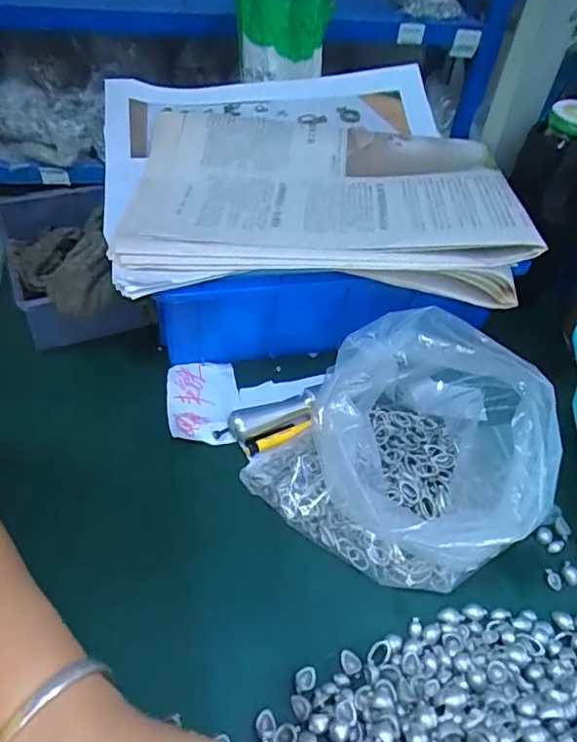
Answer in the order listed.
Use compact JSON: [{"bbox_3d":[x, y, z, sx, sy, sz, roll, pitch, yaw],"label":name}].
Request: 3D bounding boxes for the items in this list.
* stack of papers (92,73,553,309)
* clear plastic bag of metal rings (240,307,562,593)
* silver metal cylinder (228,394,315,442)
[{"bbox_3d":[0.006,-0.165,0.447,0.298,0.041,0.297,-2,47,-9],"label":"stack of papers"},{"bbox_3d":[0.075,0.048,0.340,0.160,0.088,0.144,-24,54,-25],"label":"clear plastic bag of metal rings"},{"bbox_3d":[-0.011,0.033,0.395,0.062,0.019,0.019,-19,52,-21],"label":"silver metal cylinder"}]

